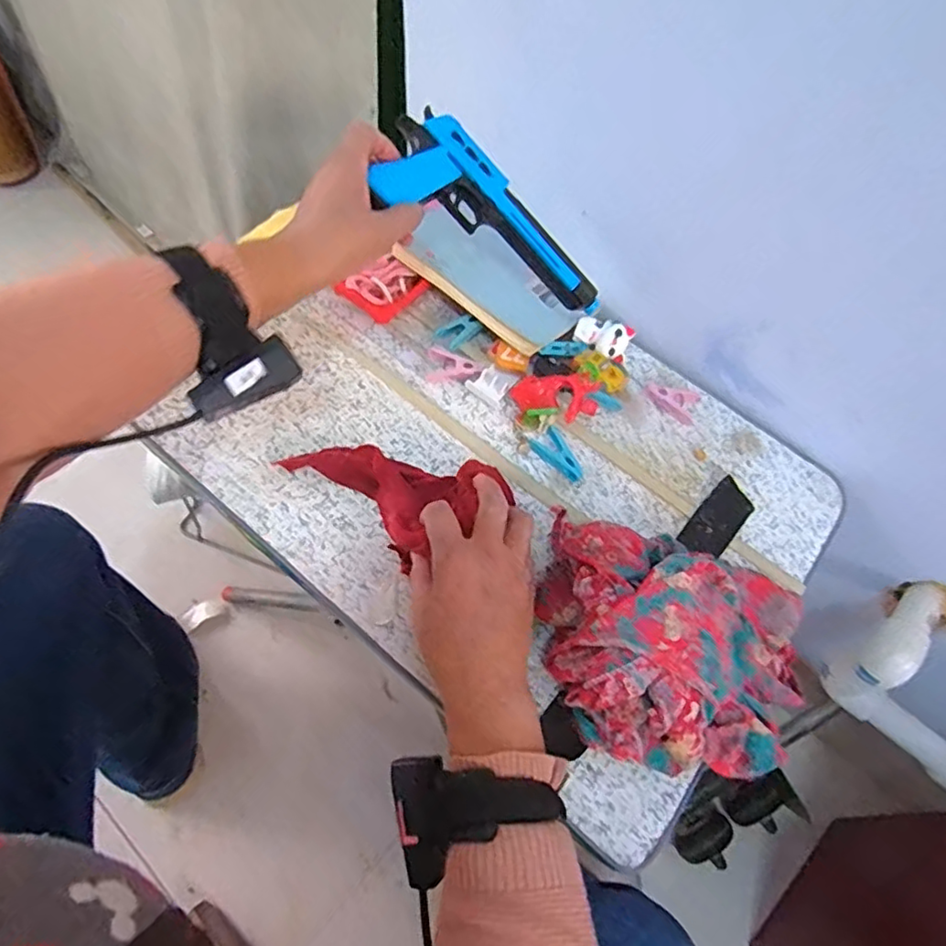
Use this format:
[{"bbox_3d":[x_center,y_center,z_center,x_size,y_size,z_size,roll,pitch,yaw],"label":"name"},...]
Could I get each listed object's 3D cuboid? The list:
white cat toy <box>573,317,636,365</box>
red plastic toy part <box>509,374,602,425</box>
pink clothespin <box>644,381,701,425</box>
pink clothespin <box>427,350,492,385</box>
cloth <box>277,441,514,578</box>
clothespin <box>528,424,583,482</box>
[{"bbox_3d":[0.124,-0.129,0.588,0.053,0.028,0.032,24,62,9],"label":"white cat toy"},{"bbox_3d":[0.073,-0.064,0.550,0.074,0.038,0.031,3,60,-3],"label":"red plastic toy part"},{"bbox_3d":[0.191,-0.070,0.592,0.052,0.013,0.041,18,61,6],"label":"pink clothespin"},{"bbox_3d":[-0.013,-0.100,0.574,0.057,0.012,0.034,2,61,-3],"label":"pink clothespin"},{"bbox_3d":[-0.065,0.018,0.492,0.180,0.033,0.093,12,60,6],"label":"cloth"},{"bbox_3d":[0.075,-0.014,0.543,0.029,0.009,0.054,-28,66,-18],"label":"clothespin"}]

